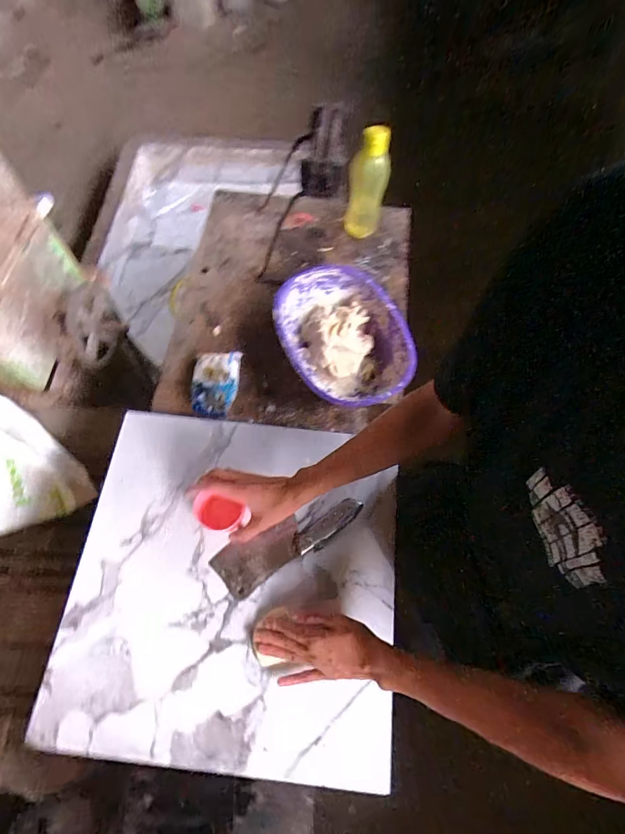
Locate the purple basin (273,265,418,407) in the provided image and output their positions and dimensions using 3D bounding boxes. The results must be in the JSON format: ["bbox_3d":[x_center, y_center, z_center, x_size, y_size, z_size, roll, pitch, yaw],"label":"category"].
[{"bbox_3d":[0.056,-0.144,0.759,0.227,0.073,0.302,-13,65,-5],"label":"purple basin"}]

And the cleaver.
[{"bbox_3d":[-0.037,0.196,0.637,0.242,0.016,0.073,-29,68,-11],"label":"cleaver"}]

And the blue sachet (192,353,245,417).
[{"bbox_3d":[-0.182,-0.063,0.745,0.086,0.033,0.125,3,83,-6],"label":"blue sachet"}]

